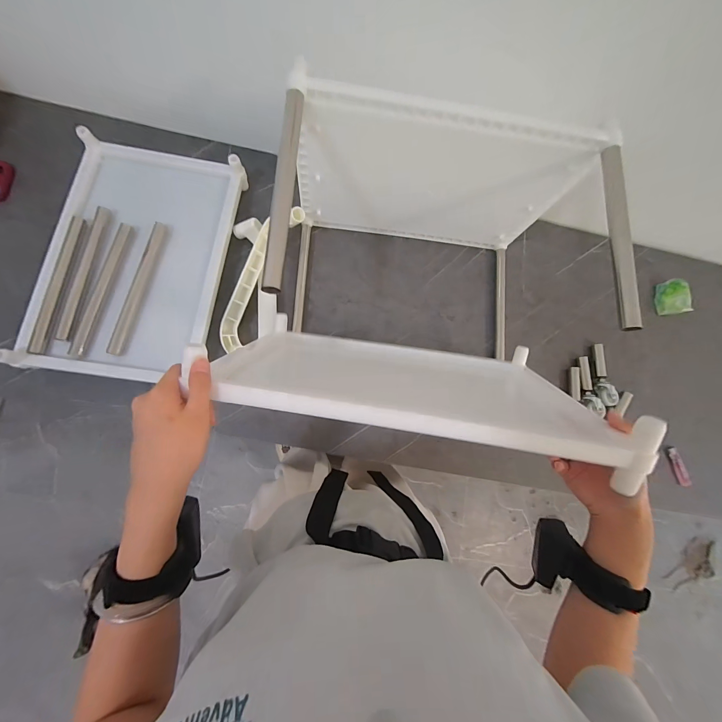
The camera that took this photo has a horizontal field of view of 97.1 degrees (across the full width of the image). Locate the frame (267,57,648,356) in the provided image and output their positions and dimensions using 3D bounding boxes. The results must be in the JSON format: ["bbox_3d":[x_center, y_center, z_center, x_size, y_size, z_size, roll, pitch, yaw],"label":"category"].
[{"bbox_3d":[0.108,-0.180,0.534,0.440,0.301,0.301,4,79,-7],"label":"frame"}]

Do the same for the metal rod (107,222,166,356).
[{"bbox_3d":[-0.408,-0.135,0.590,0.025,0.022,0.255,13,78,-5],"label":"metal rod"}]

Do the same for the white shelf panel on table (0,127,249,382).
[{"bbox_3d":[-0.406,-0.193,0.602,0.287,0.059,0.446,8,82,-6],"label":"white shelf panel on table"}]

